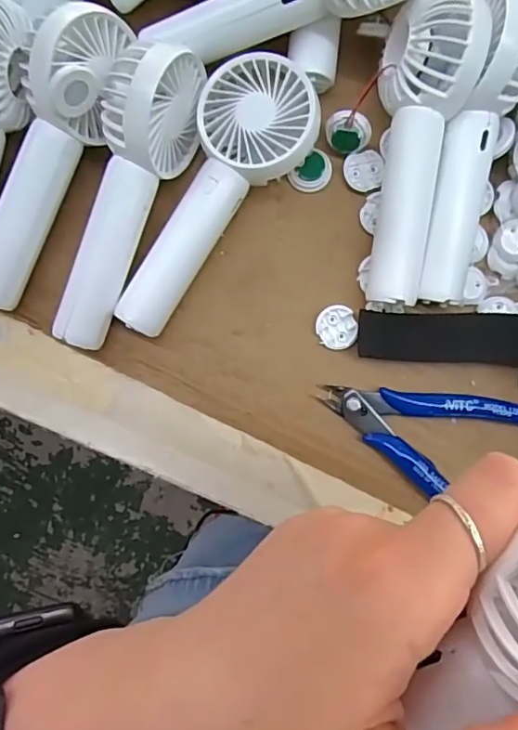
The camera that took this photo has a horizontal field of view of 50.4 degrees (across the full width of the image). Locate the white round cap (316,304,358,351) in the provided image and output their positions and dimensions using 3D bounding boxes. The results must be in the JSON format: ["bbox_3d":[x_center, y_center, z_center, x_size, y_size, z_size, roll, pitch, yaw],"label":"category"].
[{"bbox_3d":[0.040,-0.020,0.282,0.021,0.004,0.022,-4,89,-1],"label":"white round cap"}]

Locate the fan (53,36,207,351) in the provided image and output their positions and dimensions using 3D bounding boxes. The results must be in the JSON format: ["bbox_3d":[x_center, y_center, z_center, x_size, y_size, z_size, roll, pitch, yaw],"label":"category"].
[{"bbox_3d":[-0.065,-0.078,0.258,0.038,0.054,0.140,20,89,0],"label":"fan"}]

